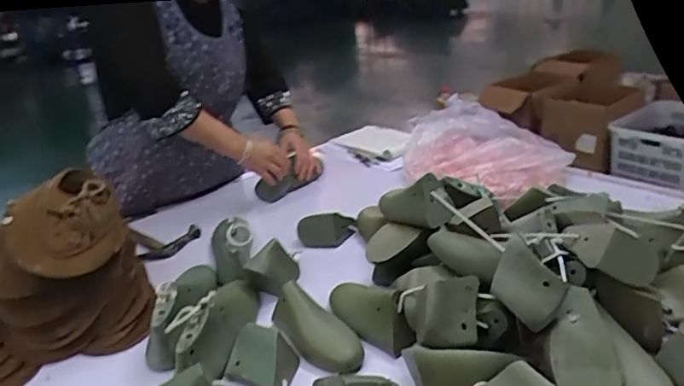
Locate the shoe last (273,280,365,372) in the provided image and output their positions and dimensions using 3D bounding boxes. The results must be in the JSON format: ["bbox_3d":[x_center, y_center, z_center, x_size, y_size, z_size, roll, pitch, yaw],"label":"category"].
[{"bbox_3d":[-0.034,0.195,0.815,0.077,0.070,0.168,-18,28,-29],"label":"shoe last"}]

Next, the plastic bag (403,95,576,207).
[{"bbox_3d":[0.314,-0.104,1.297,0.300,0.113,0.375,-20,28,-32],"label":"plastic bag"}]

